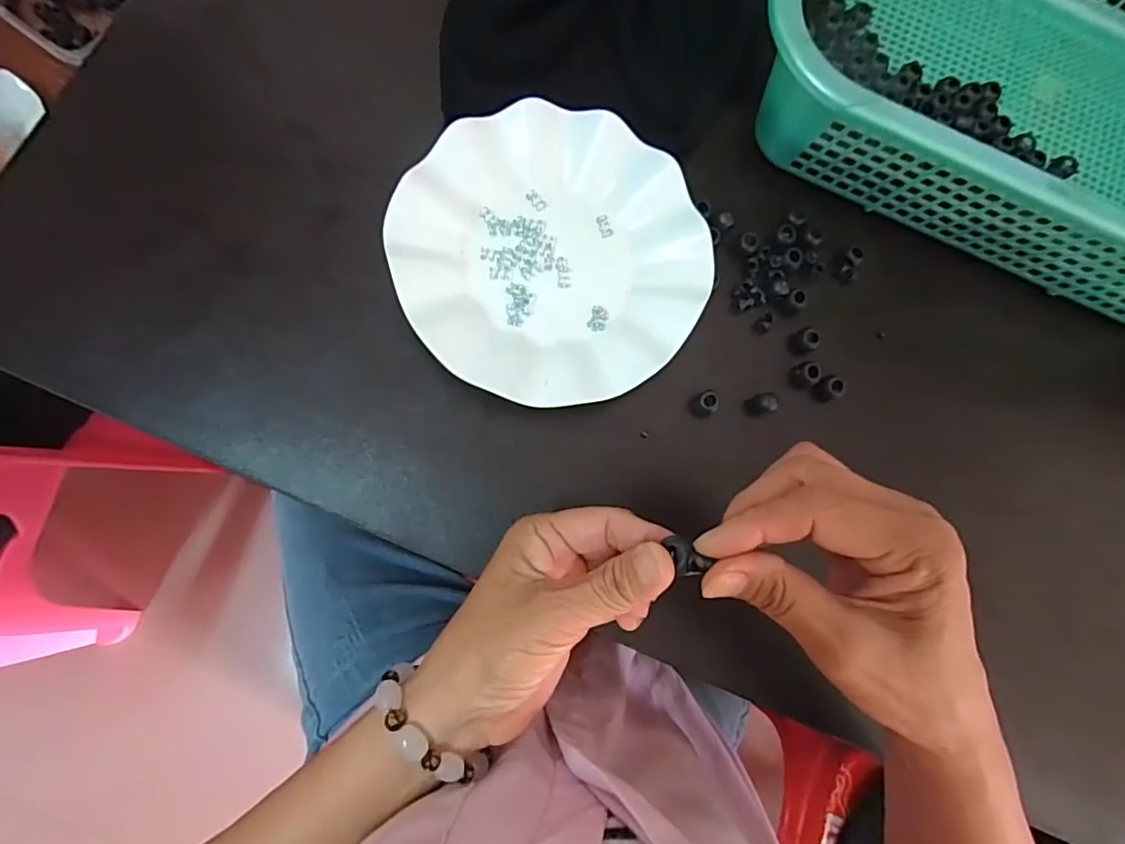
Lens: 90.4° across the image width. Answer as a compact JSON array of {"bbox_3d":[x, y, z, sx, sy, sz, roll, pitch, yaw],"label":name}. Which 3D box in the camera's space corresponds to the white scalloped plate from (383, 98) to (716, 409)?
[{"bbox_3d":[-0.005,-0.101,0.341,0.177,0.023,0.179,1,84,-6],"label":"white scalloped plate"}]

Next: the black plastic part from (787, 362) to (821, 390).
[{"bbox_3d":[0.154,-0.029,0.356,0.013,0.017,0.016,-15,86,-7],"label":"black plastic part"}]

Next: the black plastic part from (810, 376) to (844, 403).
[{"bbox_3d":[0.168,-0.020,0.354,0.013,0.017,0.015,-15,86,-7],"label":"black plastic part"}]

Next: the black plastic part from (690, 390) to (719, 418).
[{"bbox_3d":[0.089,-0.011,0.347,0.014,0.014,0.015,1,84,-6],"label":"black plastic part"}]

